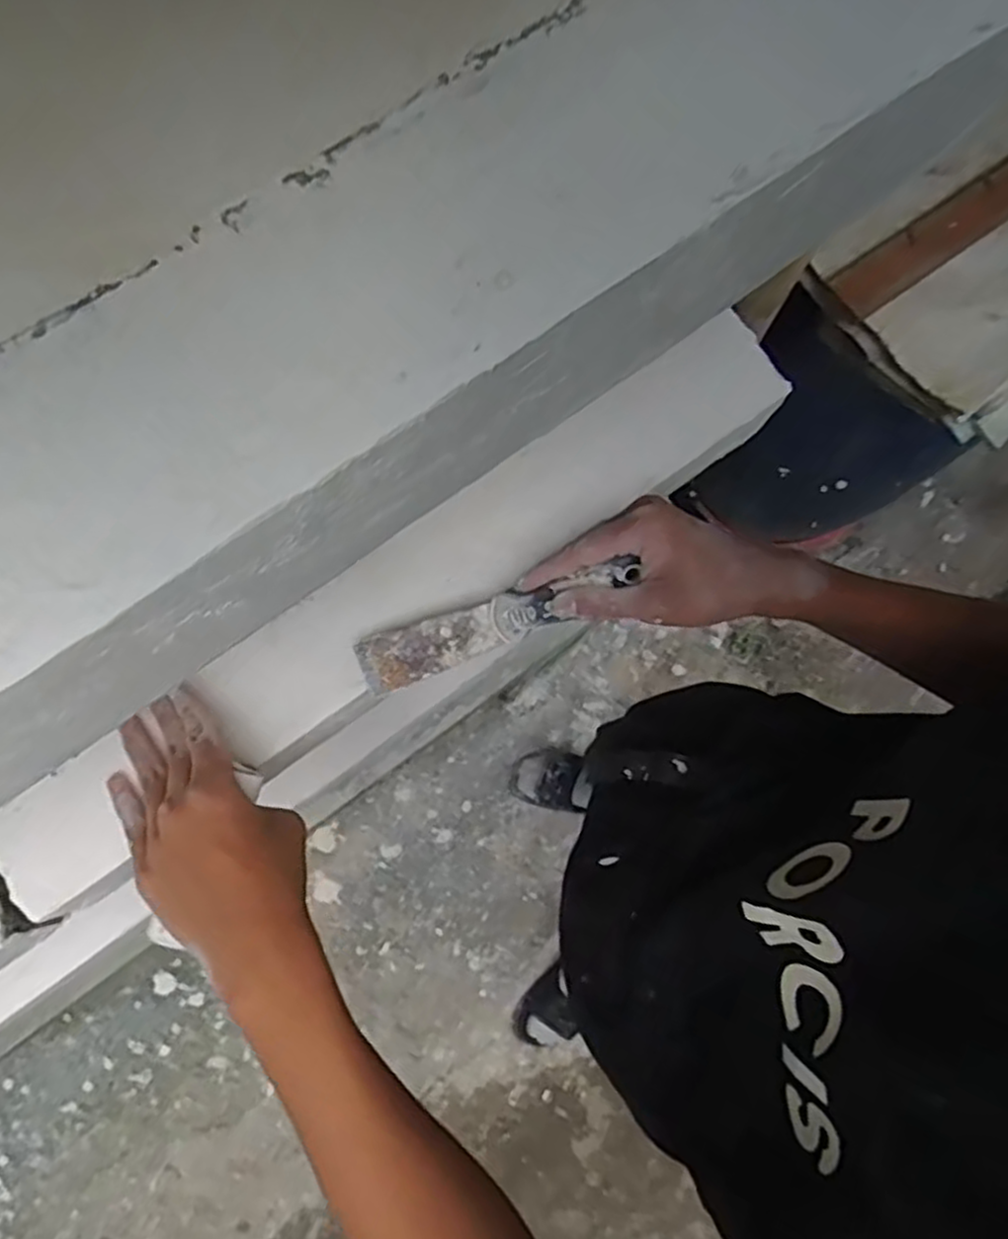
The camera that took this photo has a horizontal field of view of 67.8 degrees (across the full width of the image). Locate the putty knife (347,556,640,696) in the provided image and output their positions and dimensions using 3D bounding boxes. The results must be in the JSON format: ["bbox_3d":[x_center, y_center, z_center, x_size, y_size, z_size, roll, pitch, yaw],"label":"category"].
[{"bbox_3d":[-0.005,0.000,0.464,0.174,0.016,0.033,-21,76,6],"label":"putty knife"}]

